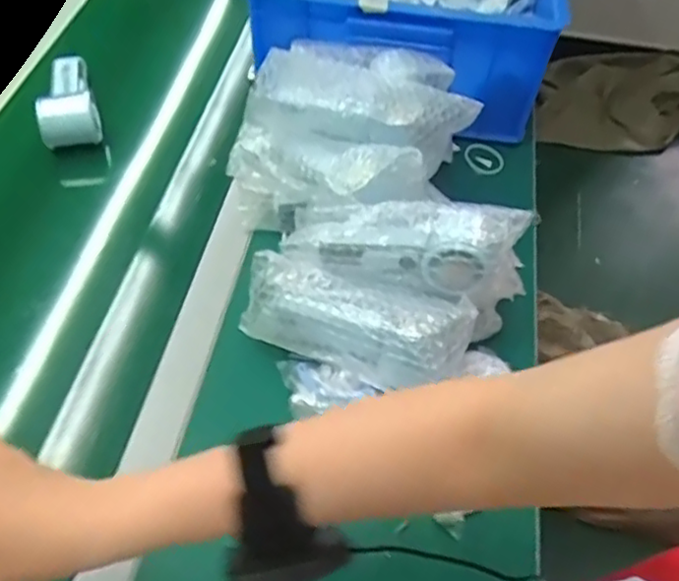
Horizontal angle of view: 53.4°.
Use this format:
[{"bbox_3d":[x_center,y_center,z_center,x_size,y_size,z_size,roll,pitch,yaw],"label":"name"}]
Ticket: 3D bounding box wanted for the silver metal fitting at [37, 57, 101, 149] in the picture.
[{"bbox_3d":[-0.319,-0.231,0.788,0.063,0.045,0.134,-13,55,-13],"label":"silver metal fitting"}]

